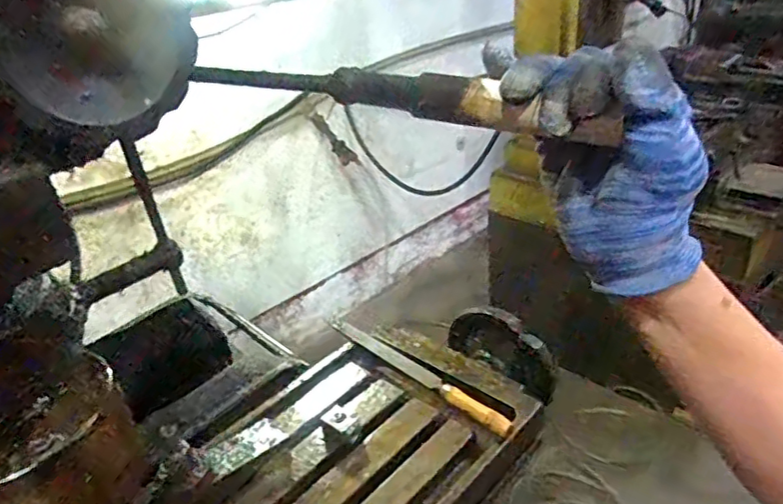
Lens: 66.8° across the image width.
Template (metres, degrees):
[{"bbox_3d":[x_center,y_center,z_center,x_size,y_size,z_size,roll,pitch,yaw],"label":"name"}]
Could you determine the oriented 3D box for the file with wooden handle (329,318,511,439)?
[{"bbox_3d":[0.024,0.127,0.664,0.024,0.024,0.275,-28,36,-33],"label":"file with wooden handle"}]

